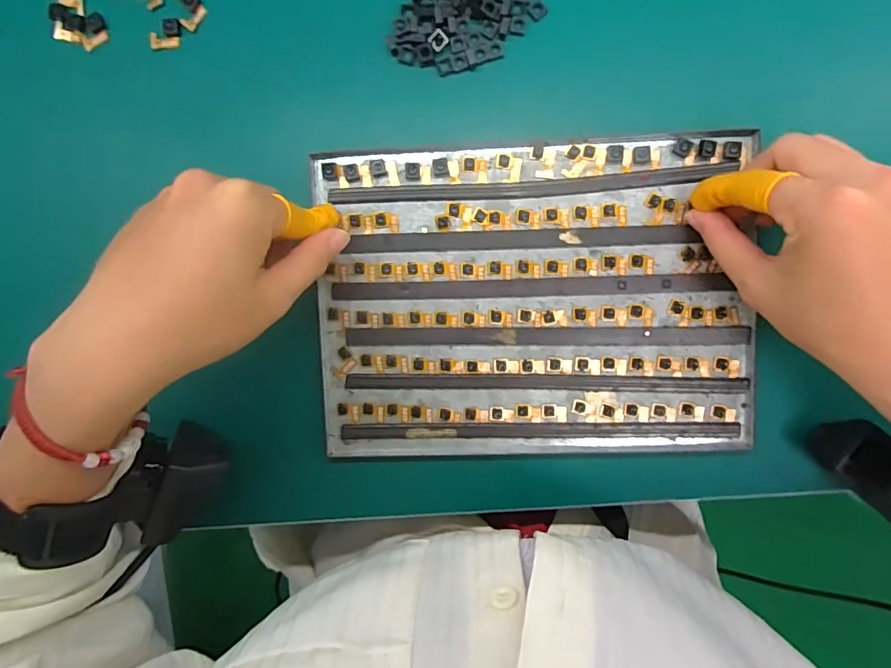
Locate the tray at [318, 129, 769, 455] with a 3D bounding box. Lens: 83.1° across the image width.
[{"bbox_3d":[0.050,-0.017,0.294,0.242,0.004,0.179,-2,95,4],"label":"tray"}]

